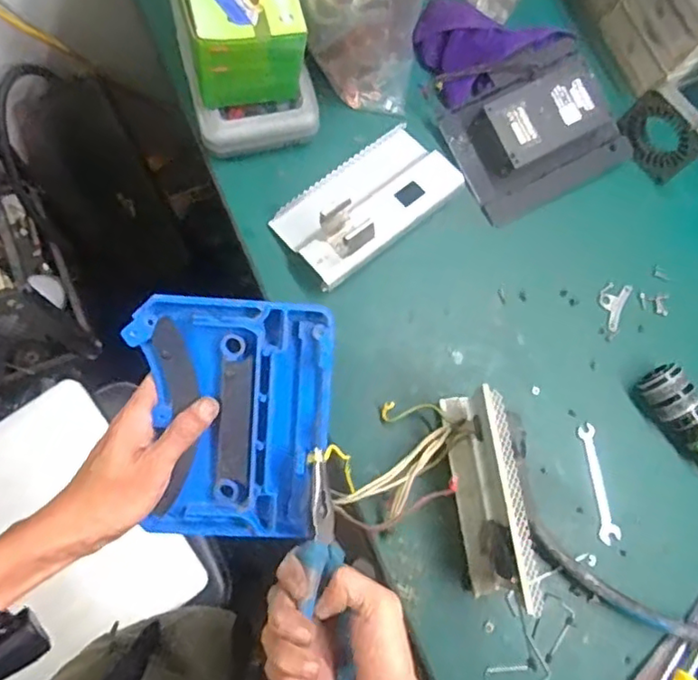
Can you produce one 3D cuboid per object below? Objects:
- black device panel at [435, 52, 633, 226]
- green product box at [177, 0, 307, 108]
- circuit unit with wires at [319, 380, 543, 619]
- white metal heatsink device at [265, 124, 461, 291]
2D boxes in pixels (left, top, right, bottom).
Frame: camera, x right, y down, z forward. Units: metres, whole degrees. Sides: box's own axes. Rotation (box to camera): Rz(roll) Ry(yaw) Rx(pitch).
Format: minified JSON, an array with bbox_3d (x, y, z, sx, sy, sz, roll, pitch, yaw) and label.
[{"bbox_3d":[0.212,-0.248,0.696,0.192,0.062,0.165,-28,82,-12],"label":"black device panel"},{"bbox_3d":[-0.115,-0.347,0.617,0.110,0.101,0.194,-11,79,-9],"label":"green product box"},{"bbox_3d":[0.075,0.153,0.577,0.156,0.104,0.197,-6,80,-7],"label":"circuit unit with wires"},{"bbox_3d":[0.021,-0.153,0.653,0.195,0.073,0.110,-39,85,-11],"label":"white metal heatsink device"}]

